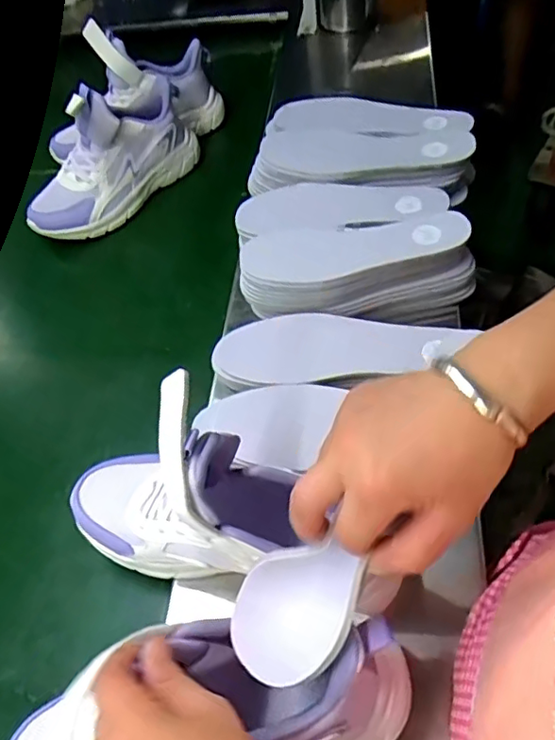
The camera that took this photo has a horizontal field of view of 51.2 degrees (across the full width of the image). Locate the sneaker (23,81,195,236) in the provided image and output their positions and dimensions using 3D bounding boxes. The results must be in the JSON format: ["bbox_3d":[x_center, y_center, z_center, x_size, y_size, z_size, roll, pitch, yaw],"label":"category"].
[{"bbox_3d":[-0.213,-0.276,0.751,0.087,0.146,0.258,35,65,23],"label":"sneaker"}]

